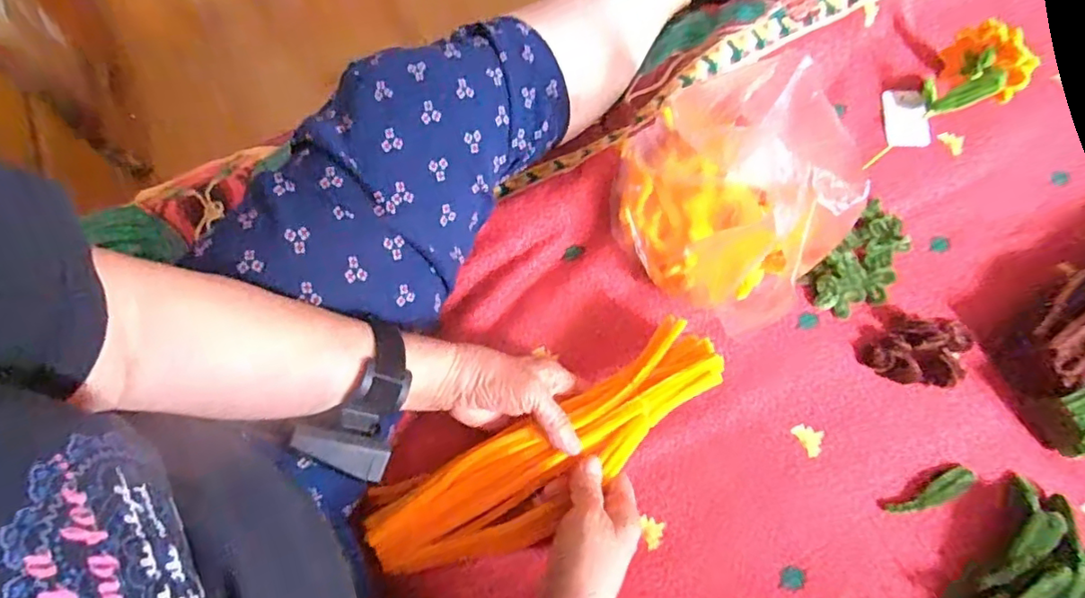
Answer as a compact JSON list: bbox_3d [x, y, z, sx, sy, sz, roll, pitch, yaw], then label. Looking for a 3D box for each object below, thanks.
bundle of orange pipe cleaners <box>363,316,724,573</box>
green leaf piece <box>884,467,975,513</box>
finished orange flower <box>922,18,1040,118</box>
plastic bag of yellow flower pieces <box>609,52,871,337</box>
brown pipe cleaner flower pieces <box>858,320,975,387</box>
[{"bbox_3d":[0.006,0.121,0.433,0.290,0.023,0.085,-30,74,-3],"label":"bundle of orange pipe cleaners"},{"bbox_3d":[0.309,0.155,0.448,0.074,0.007,0.017,-23,72,-8],"label":"green leaf piece"},{"bbox_3d":[0.402,-0.208,0.535,0.074,0.067,0.075,0,71,0],"label":"finished orange flower"},{"bbox_3d":[0.143,-0.082,0.447,0.120,0.167,0.190,-35,75,-12],"label":"plastic bag of yellow flower pieces"},{"bbox_3d":[0.319,0.045,0.476,0.090,0.022,0.056,-3,71,-1],"label":"brown pipe cleaner flower pieces"}]

